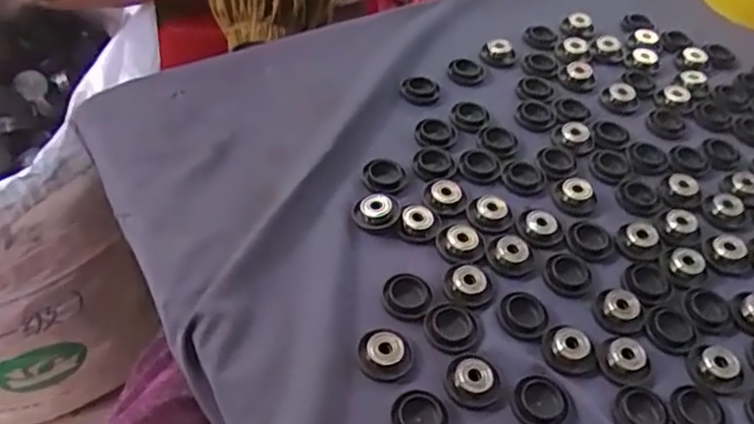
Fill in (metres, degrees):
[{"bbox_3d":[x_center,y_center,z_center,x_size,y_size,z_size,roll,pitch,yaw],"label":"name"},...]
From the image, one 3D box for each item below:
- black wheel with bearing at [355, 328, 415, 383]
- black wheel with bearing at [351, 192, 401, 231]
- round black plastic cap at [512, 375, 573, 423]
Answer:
[{"bbox_3d":[0.005,0.083,0.401,0.033,0.010,0.031,4,48,-4],"label":"black wheel with bearing"},{"bbox_3d":[0.001,-0.001,0.470,0.031,0.011,0.029,-8,50,-14],"label":"black wheel with bearing"},{"bbox_3d":[0.097,0.110,0.393,0.034,0.004,0.032,4,48,-4],"label":"round black plastic cap"}]

